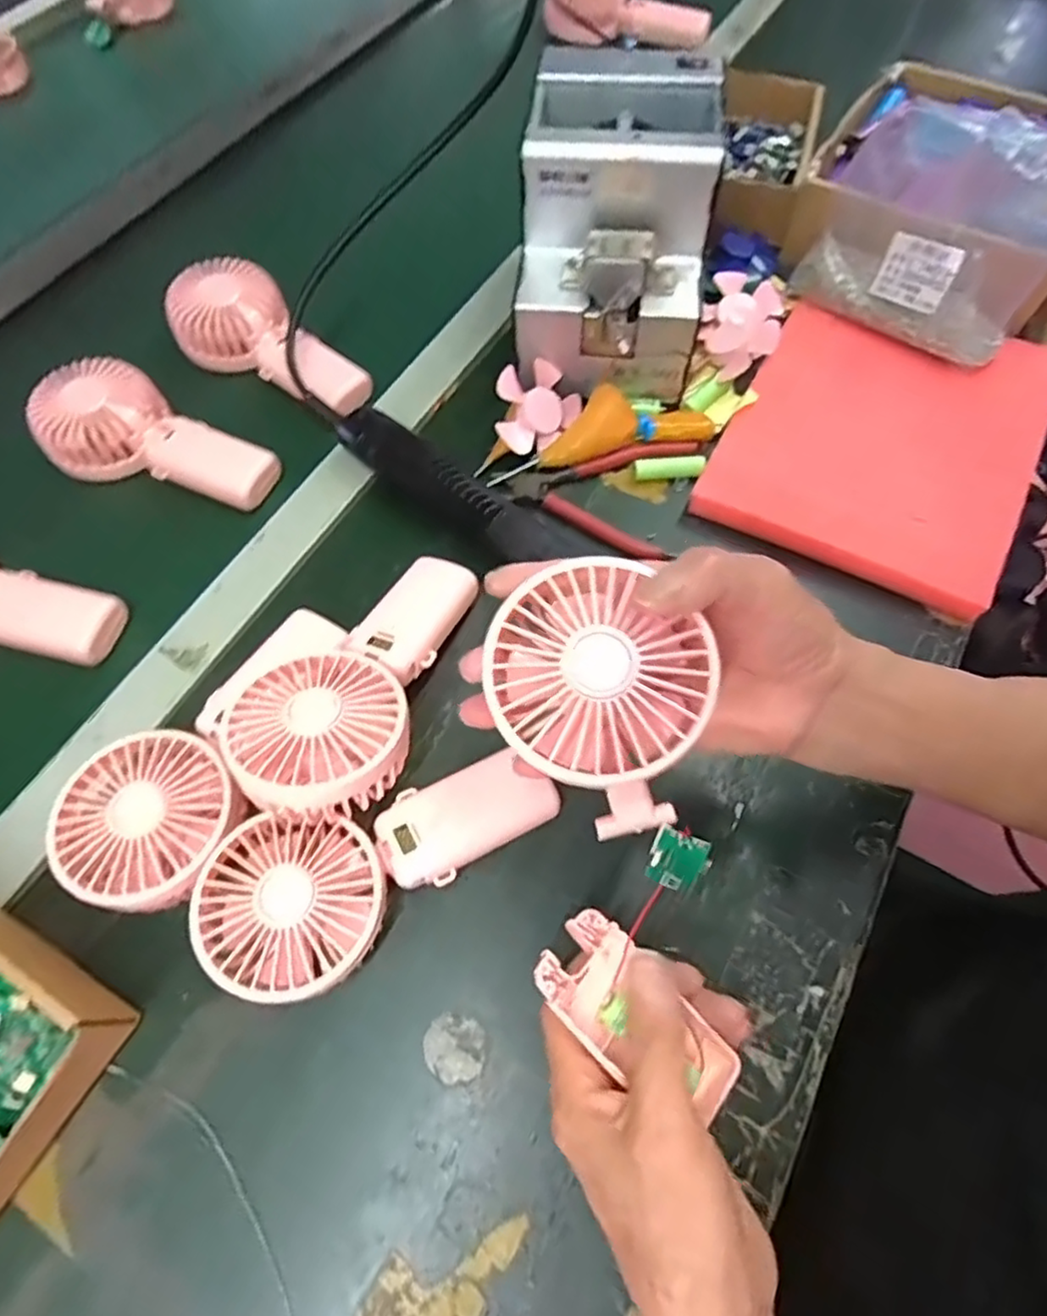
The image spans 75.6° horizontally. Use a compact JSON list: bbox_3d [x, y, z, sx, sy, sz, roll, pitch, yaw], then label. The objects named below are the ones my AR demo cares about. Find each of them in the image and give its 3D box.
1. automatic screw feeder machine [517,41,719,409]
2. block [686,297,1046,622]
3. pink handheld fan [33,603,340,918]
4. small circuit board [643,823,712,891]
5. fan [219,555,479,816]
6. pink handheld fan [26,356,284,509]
[{"bbox_3d":[0.065,-0.302,0.481,0.122,0.144,0.165,6,64,5],"label":"automatic screw feeder machine"},{"bbox_3d":[0.255,-0.156,0.481,0.195,0.028,0.220,26,68,14],"label":"block"},{"bbox_3d":[-0.172,0.048,0.378,0.087,0.046,0.181,22,66,13],"label":"pink handheld fan"},{"bbox_3d":[0.065,0.085,0.286,0.023,0.029,0.004,23,25,7],"label":"small circuit board"},{"bbox_3d":[-0.084,0.010,0.373,0.090,0.036,0.187,19,46,11],"label":"fan"},{"bbox_3d":[-0.267,-0.156,0.483,0.172,0.042,0.086,26,67,15],"label":"pink handheld fan"}]

